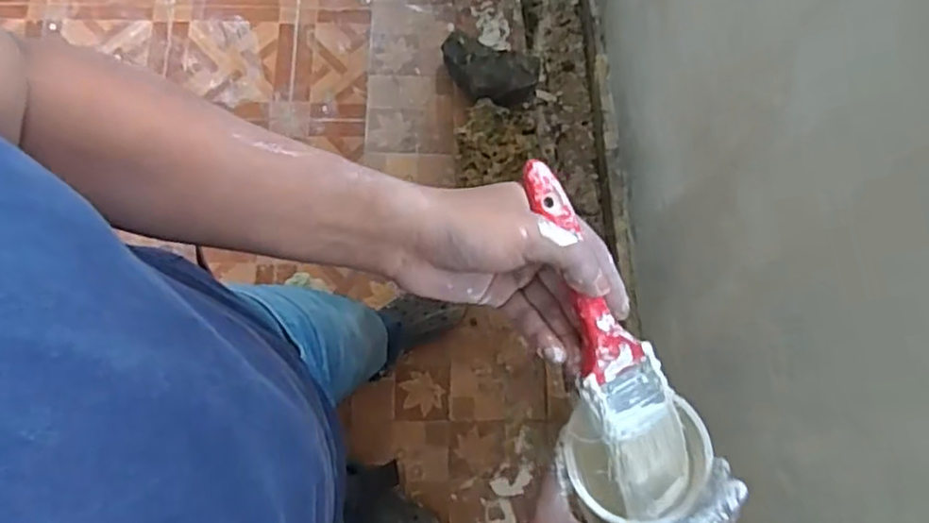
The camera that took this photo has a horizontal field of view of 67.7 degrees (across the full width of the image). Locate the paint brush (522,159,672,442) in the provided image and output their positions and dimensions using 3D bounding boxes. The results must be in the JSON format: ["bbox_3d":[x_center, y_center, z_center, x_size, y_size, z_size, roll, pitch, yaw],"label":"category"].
[{"bbox_3d":[0.074,0.020,0.399,0.050,0.015,0.163,-20,91,-4],"label":"paint brush"}]

